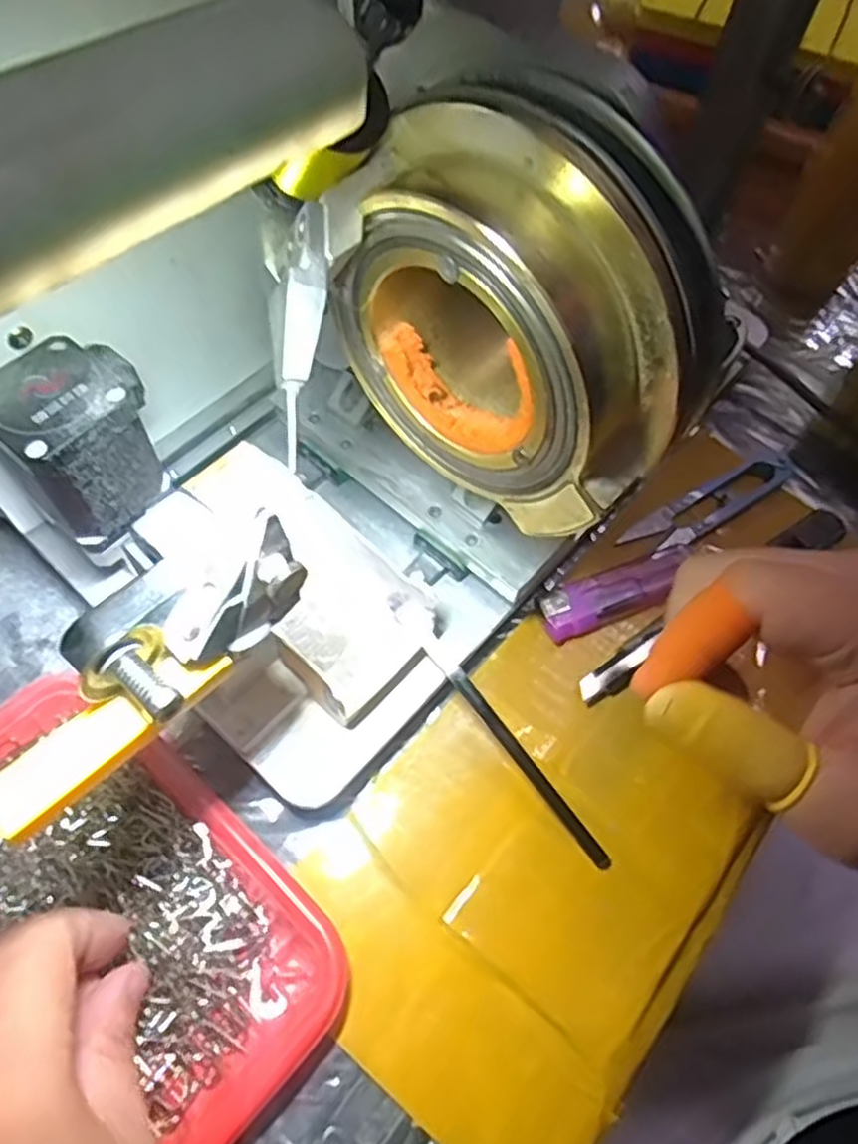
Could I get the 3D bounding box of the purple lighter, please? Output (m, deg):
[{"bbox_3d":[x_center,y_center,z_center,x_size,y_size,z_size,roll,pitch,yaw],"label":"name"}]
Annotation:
[{"bbox_3d":[0.086,0.010,0.339,0.074,0.010,0.023,-19,64,-14],"label":"purple lighter"}]

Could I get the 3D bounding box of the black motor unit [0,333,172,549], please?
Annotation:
[{"bbox_3d":[-0.124,-0.048,0.271,0.050,0.054,0.056,42,67,16],"label":"black motor unit"}]

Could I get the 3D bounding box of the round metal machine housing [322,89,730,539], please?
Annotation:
[{"bbox_3d":[0.025,-0.068,0.210,0.101,0.101,0.040,38,66,14],"label":"round metal machine housing"}]

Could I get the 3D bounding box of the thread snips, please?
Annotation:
[{"bbox_3d":[0.140,-0.037,0.370,0.107,0.011,0.027,-32,68,-19],"label":"thread snips"}]

